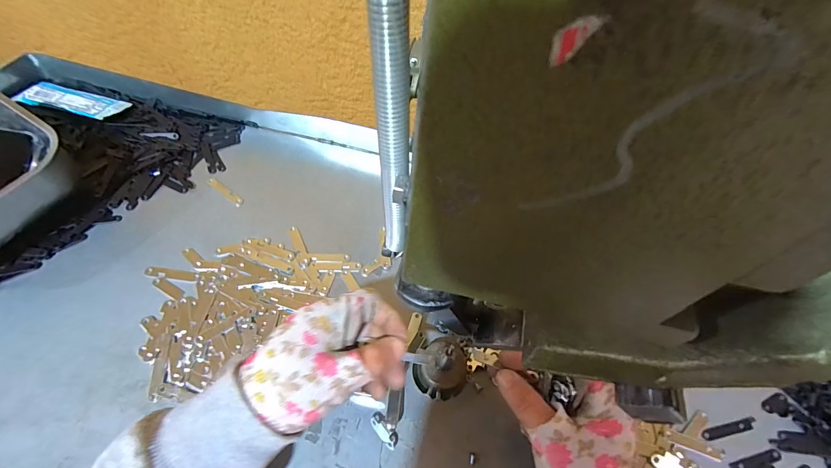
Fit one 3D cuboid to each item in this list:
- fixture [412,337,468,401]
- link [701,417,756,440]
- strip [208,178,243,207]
[{"bbox_3d":[0.025,0.118,0.326,0.043,0.019,0.049,38,63,18],"label":"fixture"},{"bbox_3d":[0.276,0.170,0.322,0.055,0.004,0.009,-7,59,-9],"label":"link"},{"bbox_3d":[-0.218,-0.050,0.420,0.056,0.004,0.012,35,62,16],"label":"strip"}]

